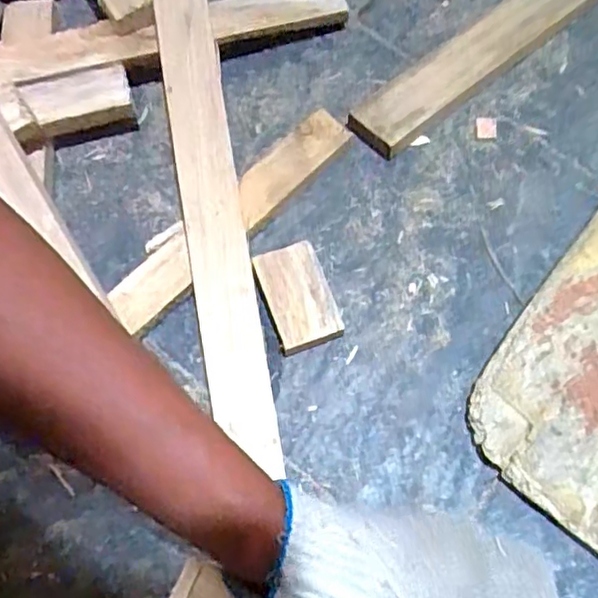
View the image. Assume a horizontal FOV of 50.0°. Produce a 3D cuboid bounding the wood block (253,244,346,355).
[{"bbox_3d":[-0.001,-0.001,0.438,0.044,0.021,0.069,-20,72,-6],"label":"wood block"}]

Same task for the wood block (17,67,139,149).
[{"bbox_3d":[-0.161,-0.142,0.477,0.076,0.040,0.038,-11,71,-3],"label":"wood block"}]

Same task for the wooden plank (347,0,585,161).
[{"bbox_3d":[0.155,-0.204,0.499,0.275,0.026,0.043,-39,75,-11],"label":"wooden plank"}]

